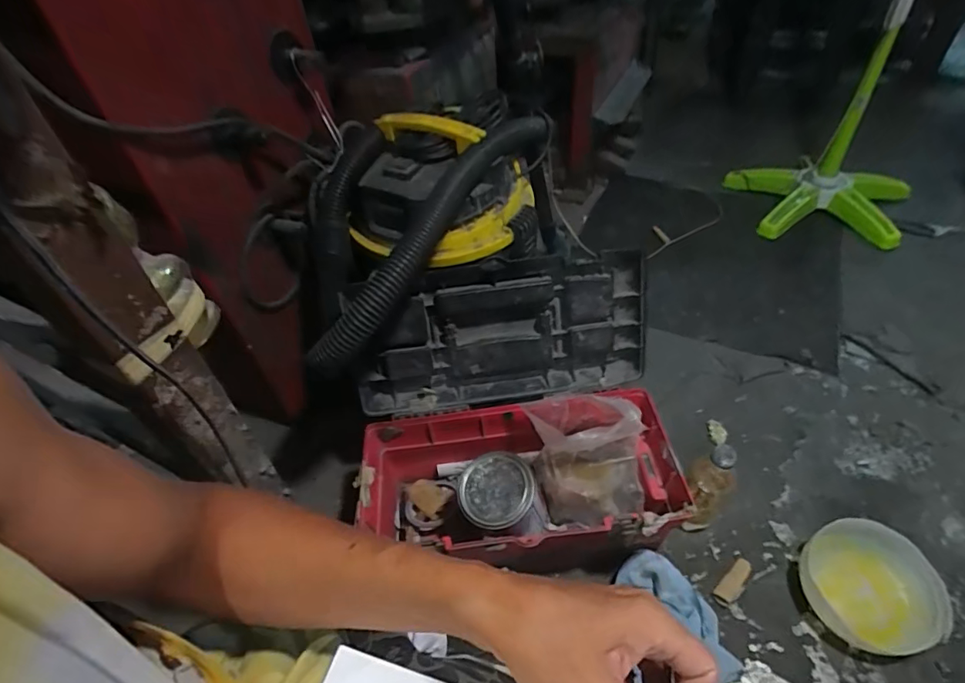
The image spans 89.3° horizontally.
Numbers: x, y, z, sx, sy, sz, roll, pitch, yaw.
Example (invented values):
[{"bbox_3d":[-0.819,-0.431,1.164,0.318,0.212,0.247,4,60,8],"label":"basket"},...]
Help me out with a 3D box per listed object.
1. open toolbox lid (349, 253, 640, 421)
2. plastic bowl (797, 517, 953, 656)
[{"bbox_3d":[0.028,-0.009,0.718,0.417,0.210,0.043,-5,24,-3],"label":"open toolbox lid"},{"bbox_3d":[0.512,0.322,0.642,0.134,0.077,0.146,-3,46,3],"label":"plastic bowl"}]

